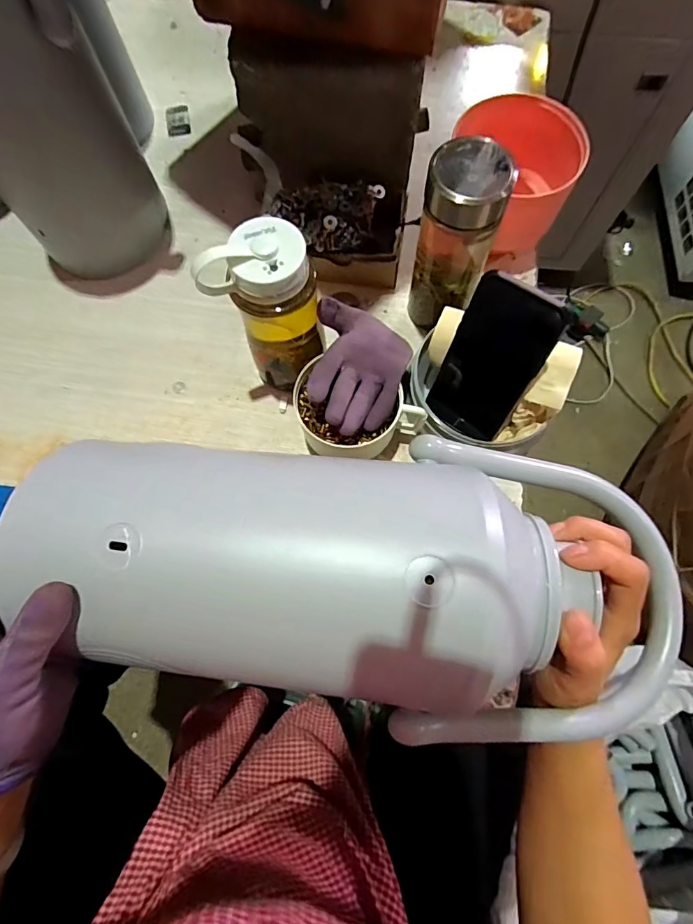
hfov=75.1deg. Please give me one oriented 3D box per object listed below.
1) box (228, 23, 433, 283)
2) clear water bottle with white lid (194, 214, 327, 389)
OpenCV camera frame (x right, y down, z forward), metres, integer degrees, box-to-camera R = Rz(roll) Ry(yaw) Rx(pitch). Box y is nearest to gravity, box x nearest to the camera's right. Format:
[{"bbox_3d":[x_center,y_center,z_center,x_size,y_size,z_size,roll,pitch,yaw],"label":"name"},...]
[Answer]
[{"bbox_3d":[-0.037,-0.311,0.491,0.209,0.179,0.131,9,75,3],"label":"box"},{"bbox_3d":[-0.069,-0.142,0.449,0.079,0.178,0.077,36,78,10],"label":"clear water bottle with white lid"}]

